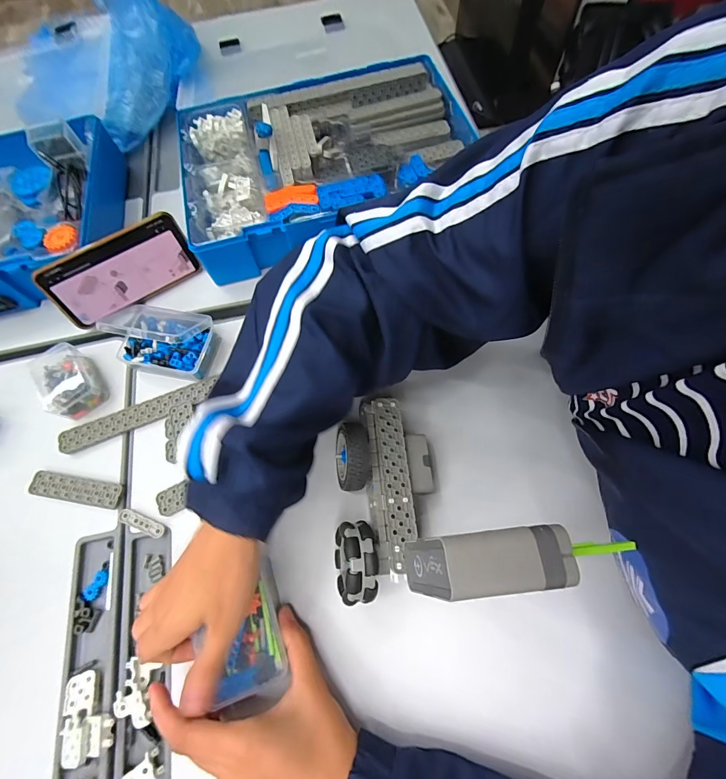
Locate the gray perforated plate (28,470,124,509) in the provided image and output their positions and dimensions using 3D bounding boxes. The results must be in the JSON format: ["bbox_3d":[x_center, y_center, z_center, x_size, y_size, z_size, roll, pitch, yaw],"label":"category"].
[{"bbox_3d":[-0.290,0.102,0.377,0.097,0.010,0.025,8,69,6],"label":"gray perforated plate"}]

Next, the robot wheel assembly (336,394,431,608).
[{"bbox_3d":[0.018,0.089,0.332,0.086,0.061,0.167,-2,68,2],"label":"robot wheel assembly"}]

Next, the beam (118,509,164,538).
[{"bbox_3d":[-0.214,0.130,0.359,0.048,0.008,0.012,21,71,11],"label":"beam"}]

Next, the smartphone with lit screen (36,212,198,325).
[{"bbox_3d":[-0.284,-0.139,0.440,0.160,0.075,0.006,-34,39,-12],"label":"smartphone with lit screen"}]

